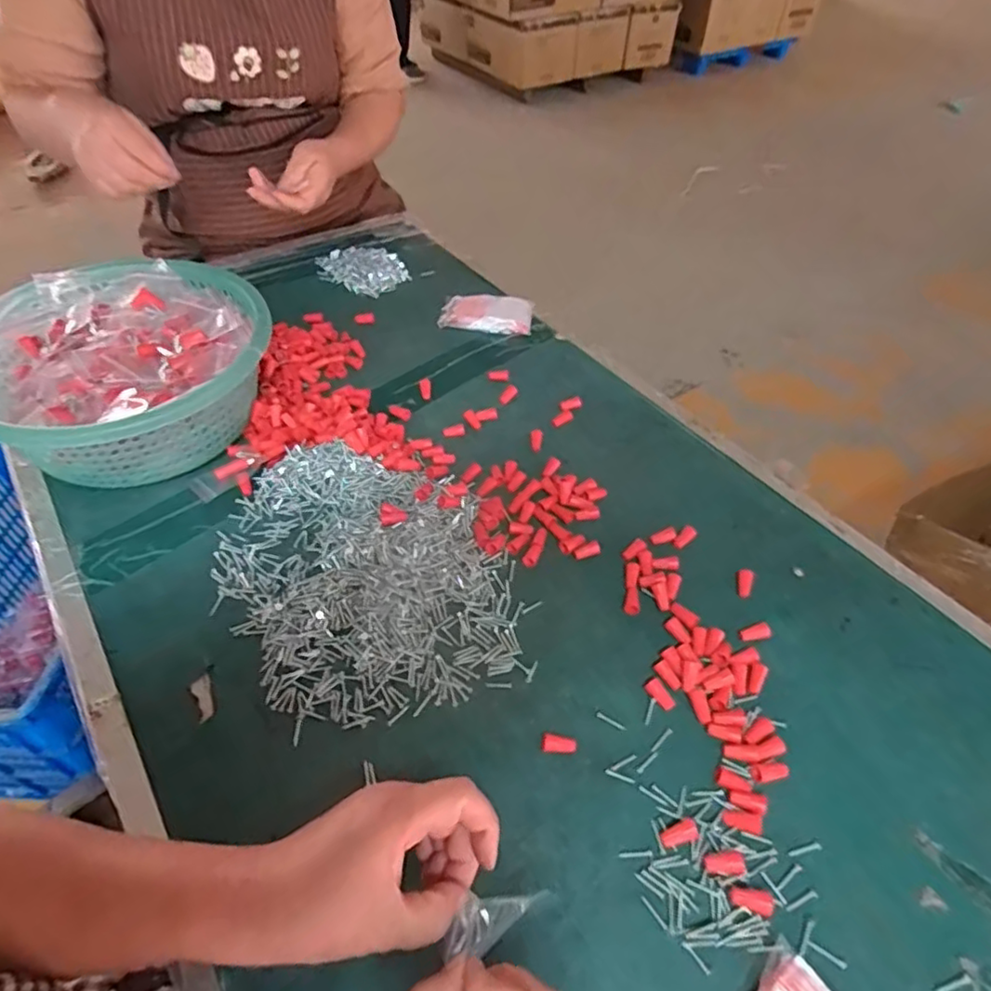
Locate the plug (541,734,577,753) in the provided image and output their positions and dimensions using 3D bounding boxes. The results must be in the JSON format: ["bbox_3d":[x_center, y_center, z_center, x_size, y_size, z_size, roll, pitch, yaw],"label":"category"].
[{"bbox_3d":[0.043,0.169,0.418,0.024,0.008,0.011,2,47,0],"label":"plug"}]

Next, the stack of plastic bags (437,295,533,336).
[{"bbox_3d":[-0.011,-0.227,0.768,0.110,0.023,0.059,6,47,4],"label":"stack of plastic bags"}]

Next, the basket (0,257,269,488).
[{"bbox_3d":[-0.351,-0.113,0.598,0.259,0.104,0.267,-20,51,-19],"label":"basket"}]

